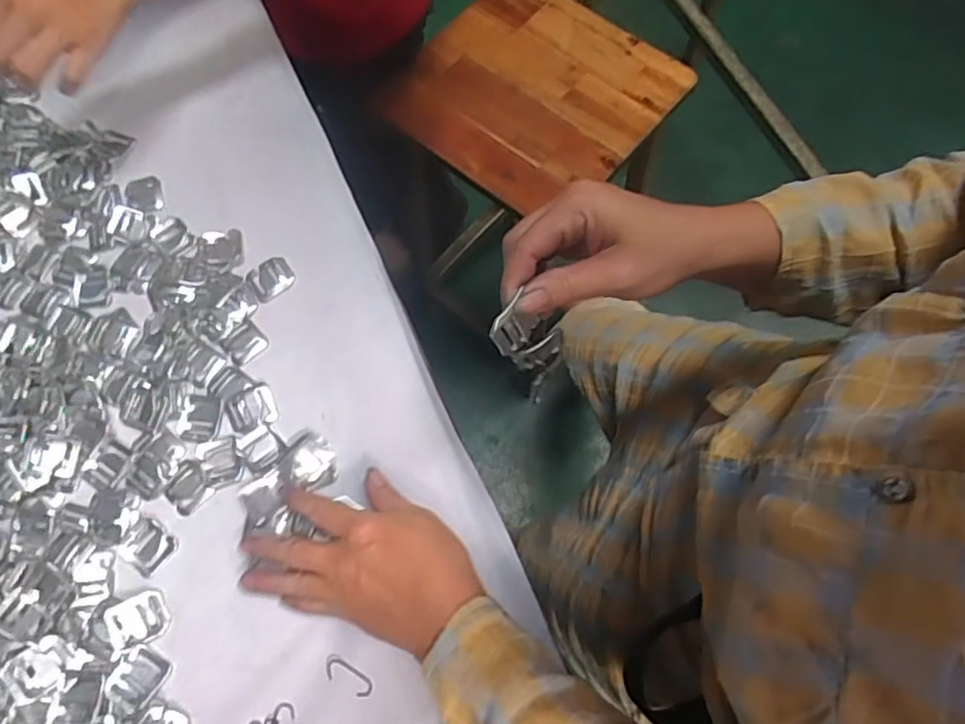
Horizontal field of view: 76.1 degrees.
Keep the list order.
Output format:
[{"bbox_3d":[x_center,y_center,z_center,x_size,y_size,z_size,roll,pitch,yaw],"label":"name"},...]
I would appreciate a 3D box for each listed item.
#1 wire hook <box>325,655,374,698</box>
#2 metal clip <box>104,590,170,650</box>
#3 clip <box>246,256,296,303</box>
[{"bbox_3d":[-0.087,0.204,0.399,0.035,0.004,0.014,26,74,10],"label":"wire hook"},{"bbox_3d":[-0.231,0.173,0.413,0.036,0.004,0.030,-18,78,-20],"label":"metal clip"},{"bbox_3d":[-0.171,-0.068,0.499,0.034,0.004,0.032,-34,73,-10],"label":"clip"}]

